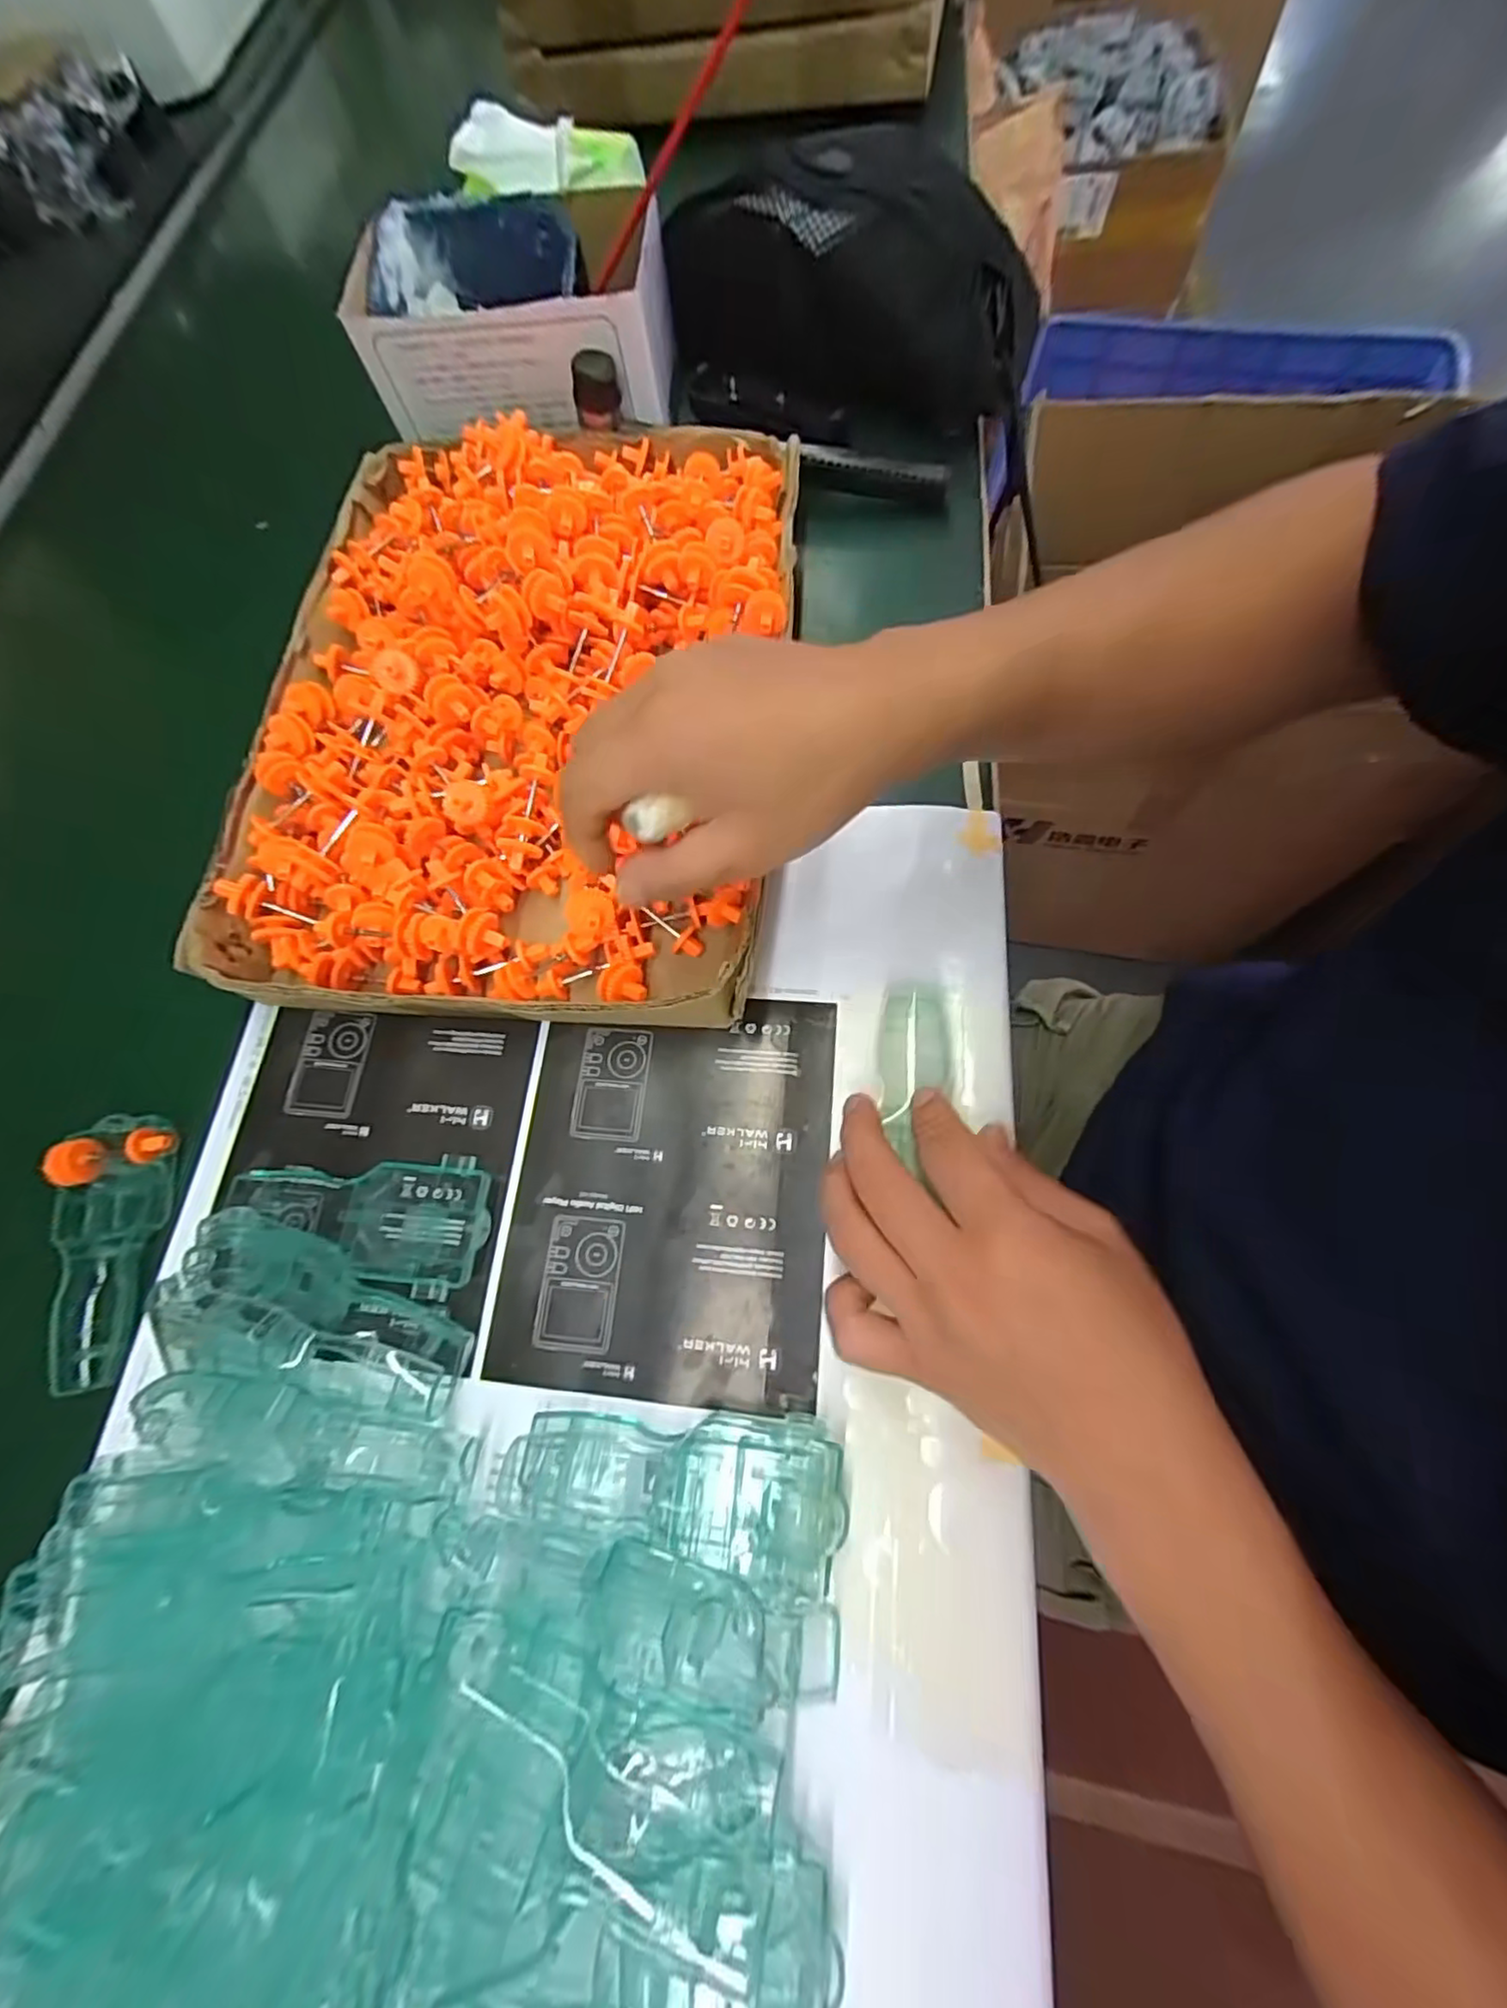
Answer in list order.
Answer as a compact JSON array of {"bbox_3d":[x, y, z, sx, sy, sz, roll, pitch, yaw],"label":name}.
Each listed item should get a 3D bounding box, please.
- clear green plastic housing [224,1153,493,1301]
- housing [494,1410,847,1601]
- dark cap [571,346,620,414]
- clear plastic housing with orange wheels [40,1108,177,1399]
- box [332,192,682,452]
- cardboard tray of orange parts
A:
[{"bbox_3d":[-0.184,0.098,0.302,0.127,0.018,0.058,2,72,7],"label":"clear green plastic housing"},{"bbox_3d":[-0.033,0.186,0.251,0.132,0.031,0.050,1,71,6],"label":"housing"},{"bbox_3d":[-0.096,-0.375,0.399,0.027,0.028,0.030,-14,70,2],"label":"dark cap"},{"bbox_3d":[-0.325,0.119,0.323,0.056,0.018,0.124,-2,71,6],"label":"clear plastic housing with orange wheels"},{"bbox_3d":[-0.151,-0.441,0.421,0.187,0.074,0.128,-4,71,5],"label":"box"},{"bbox_3d":[-0.125,-0.175,0.356,0.280,0.058,0.371,3,72,8],"label":"cardboard tray of orange parts"}]

